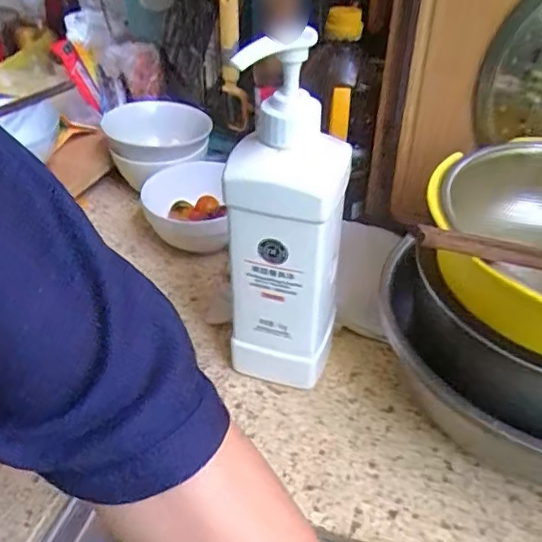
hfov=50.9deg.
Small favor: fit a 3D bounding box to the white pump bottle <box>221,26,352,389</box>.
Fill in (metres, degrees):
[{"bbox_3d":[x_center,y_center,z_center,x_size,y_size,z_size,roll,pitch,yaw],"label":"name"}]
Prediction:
[{"bbox_3d":[0.011,-0.025,0.434,0.080,0.287,0.063,11,41,13],"label":"white pump bottle"}]

